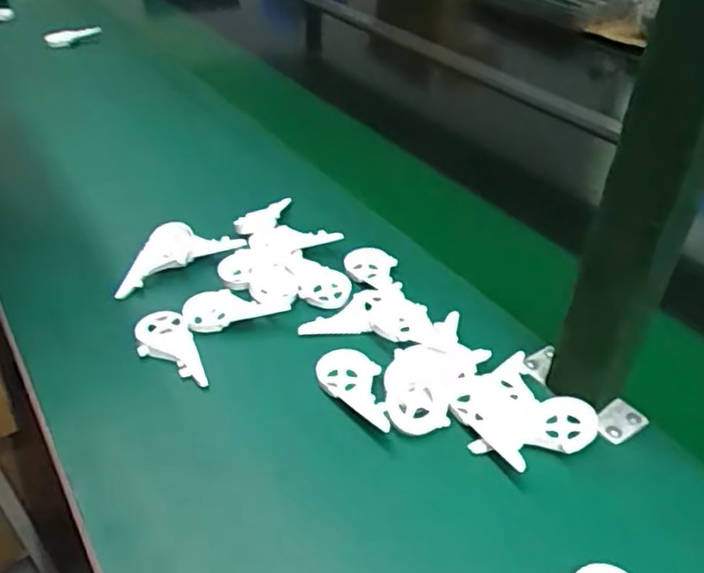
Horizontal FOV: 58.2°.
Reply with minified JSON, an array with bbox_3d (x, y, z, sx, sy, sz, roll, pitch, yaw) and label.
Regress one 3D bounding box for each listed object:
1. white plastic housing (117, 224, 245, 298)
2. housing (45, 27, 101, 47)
[{"bbox_3d":[-0.175,-0.038,0.623,0.127,0.032,0.042,-23,45,-27],"label":"white plastic housing"},{"bbox_3d":[-0.490,-0.441,1.112,0.097,0.025,0.016,-12,38,2],"label":"housing"}]

